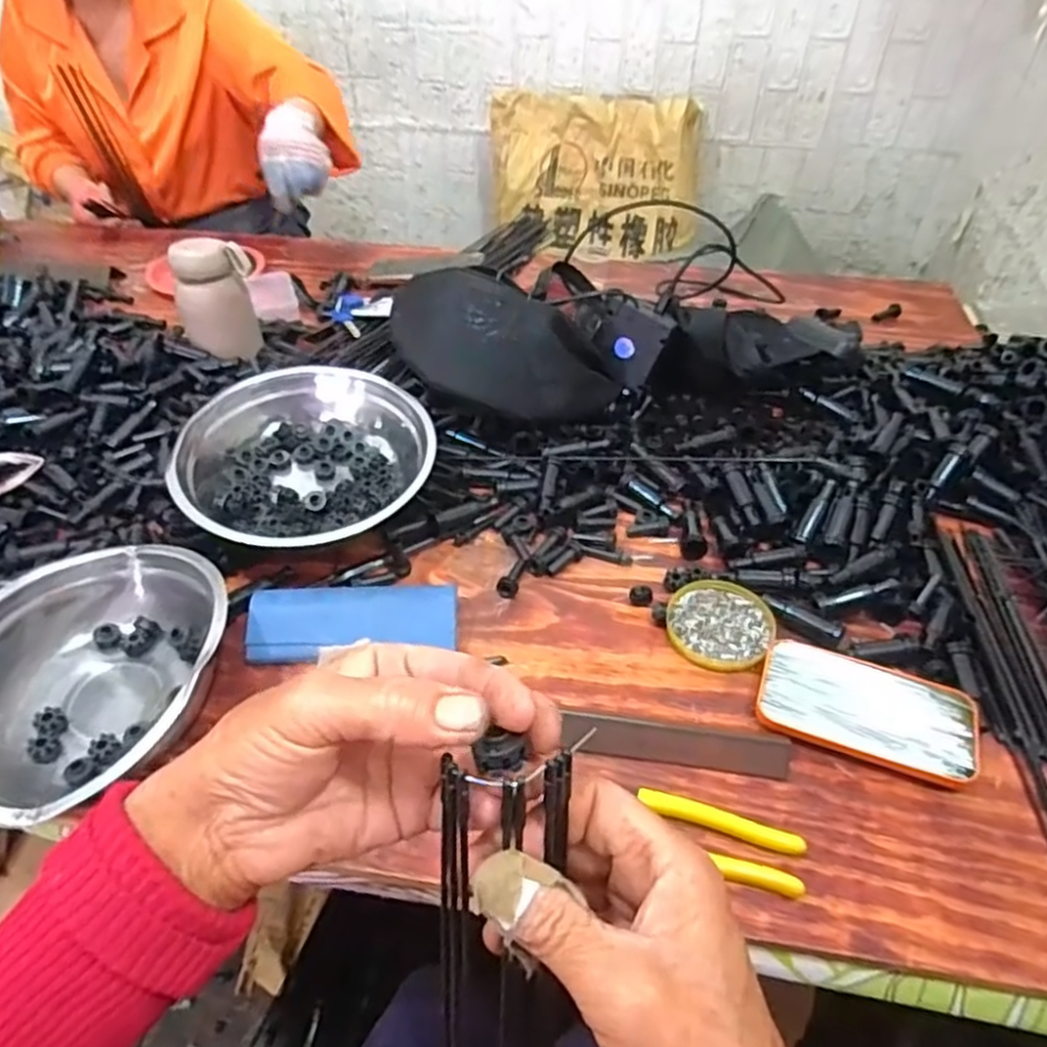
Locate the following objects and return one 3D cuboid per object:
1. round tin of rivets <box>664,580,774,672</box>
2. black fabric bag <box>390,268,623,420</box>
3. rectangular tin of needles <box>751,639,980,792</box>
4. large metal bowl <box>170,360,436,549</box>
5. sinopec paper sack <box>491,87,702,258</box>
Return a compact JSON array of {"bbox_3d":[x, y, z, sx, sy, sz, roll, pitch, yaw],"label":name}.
[{"bbox_3d":[0.159,0.080,0.585,0.082,0.014,0.081,0,44,0],"label":"round tin of rivets"},{"bbox_3d":[-0.020,-0.173,0.730,0.241,0.118,0.053,25,12,-5],"label":"black fabric bag"},{"bbox_3d":[0.246,0.132,0.521,0.142,0.017,0.079,16,46,15],"label":"rectangular tin of needles"},{"bbox_3d":[-0.195,-0.057,0.673,0.214,0.082,0.214,-10,62,-5],"label":"large metal bowl"},{"bbox_3d":[0.156,-0.771,1.609,0.463,0.310,0.177,4,44,3],"label":"sinopec paper sack"}]

